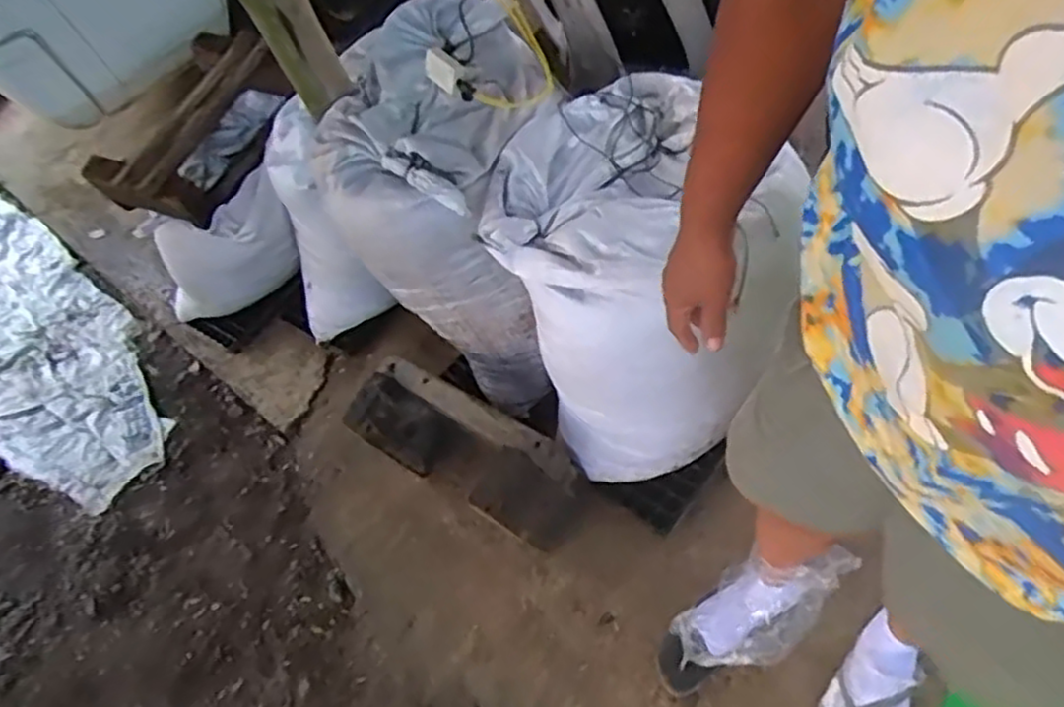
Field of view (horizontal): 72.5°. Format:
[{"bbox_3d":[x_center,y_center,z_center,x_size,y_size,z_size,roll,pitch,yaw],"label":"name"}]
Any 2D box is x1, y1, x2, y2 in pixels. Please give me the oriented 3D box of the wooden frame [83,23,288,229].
[{"bbox_3d":[-0.693,-0.463,1.530,0.143,0.204,0.449,24,61,13],"label":"wooden frame"}]

